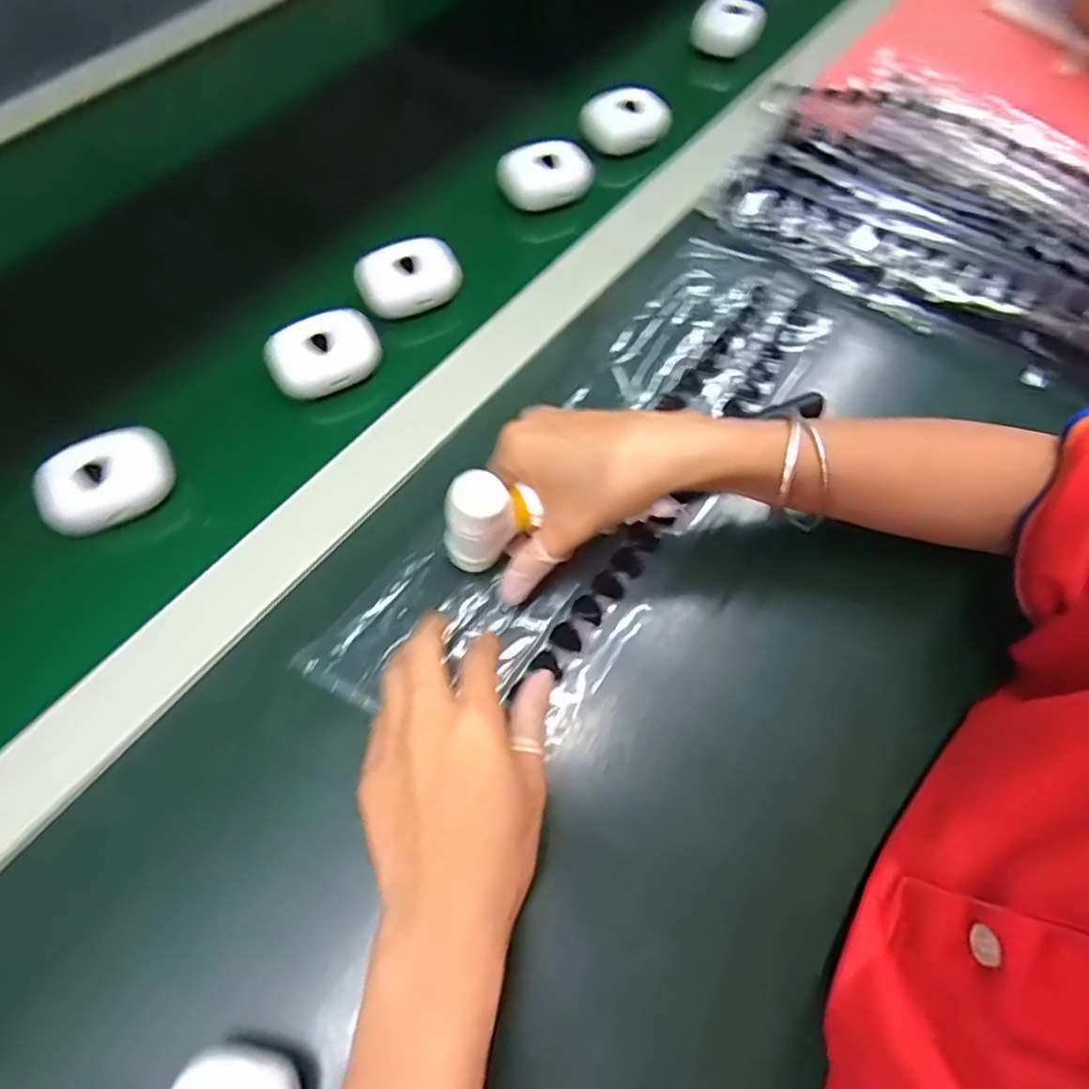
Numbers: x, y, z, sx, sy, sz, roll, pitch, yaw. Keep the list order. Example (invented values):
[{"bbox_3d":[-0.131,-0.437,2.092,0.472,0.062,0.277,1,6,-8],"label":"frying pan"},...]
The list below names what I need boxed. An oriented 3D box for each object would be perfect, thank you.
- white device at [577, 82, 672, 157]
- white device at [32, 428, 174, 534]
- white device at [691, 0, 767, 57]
[{"bbox_3d":[0.061,-0.324,0.487,0.066,0.027,0.048,7,64,1],"label":"white device"},{"bbox_3d":[-0.235,-0.034,0.341,0.065,0.022,0.042,-33,70,-17],"label":"white device"},{"bbox_3d":[0.157,-0.444,0.543,0.057,0.033,0.029,21,65,8],"label":"white device"}]

